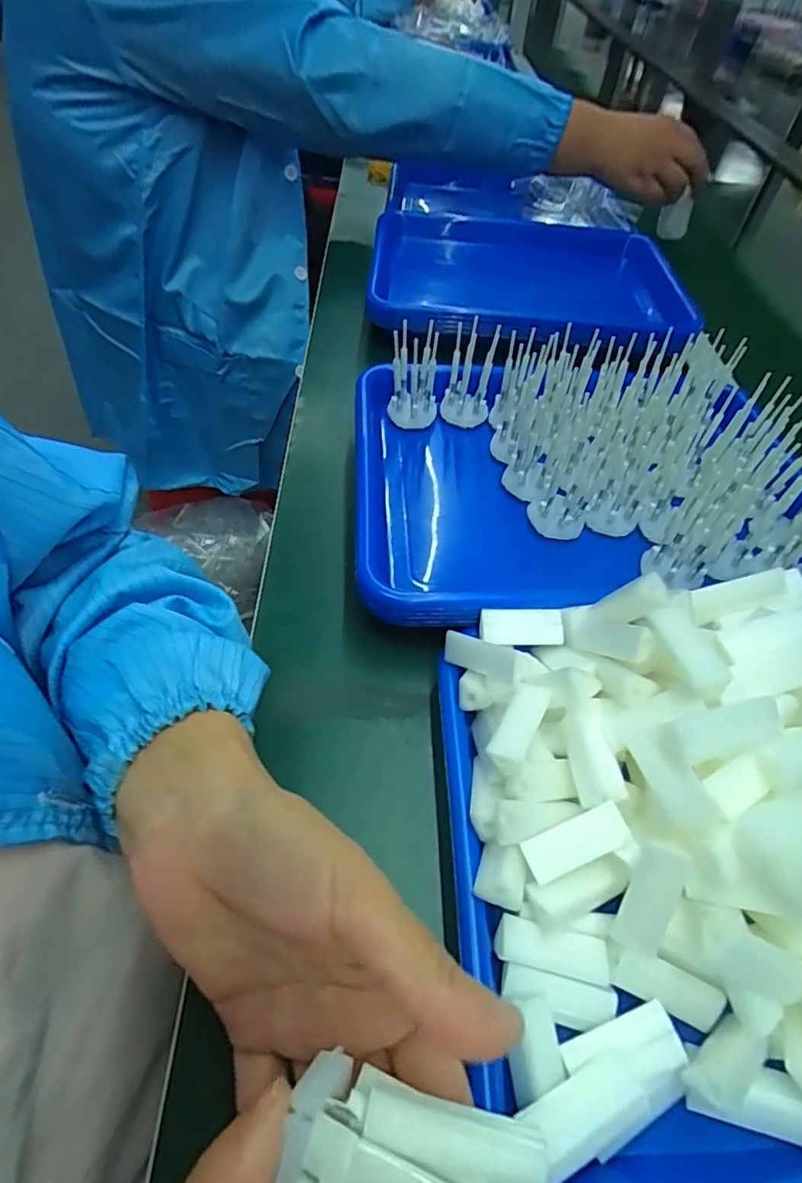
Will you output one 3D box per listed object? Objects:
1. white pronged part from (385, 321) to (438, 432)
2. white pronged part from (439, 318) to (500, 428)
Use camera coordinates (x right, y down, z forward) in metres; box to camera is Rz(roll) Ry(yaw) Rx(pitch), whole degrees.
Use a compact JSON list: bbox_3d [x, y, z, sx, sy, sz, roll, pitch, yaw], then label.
[{"bbox_3d":[0.010,-0.167,0.436,0.035,0.067,0.026,-9,54,-12],"label":"white pronged part"},{"bbox_3d":[0.055,-0.173,0.441,0.038,0.072,0.035,27,55,15],"label":"white pronged part"}]

